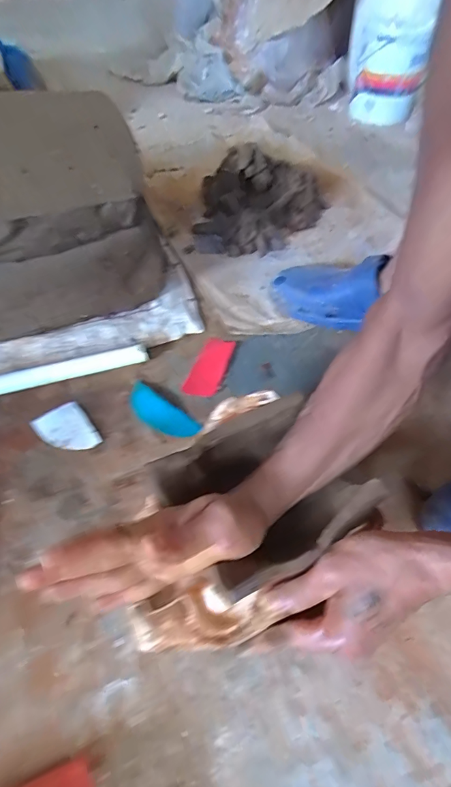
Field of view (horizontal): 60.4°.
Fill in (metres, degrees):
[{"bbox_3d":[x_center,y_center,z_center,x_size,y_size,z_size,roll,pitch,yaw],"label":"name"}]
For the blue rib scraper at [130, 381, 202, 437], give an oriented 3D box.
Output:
[{"bbox_3d":[-0.085,0.026,0.501,0.111,0.009,0.039,34,61,22],"label":"blue rib scraper"}]

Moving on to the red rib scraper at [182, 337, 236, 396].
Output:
[{"bbox_3d":[-0.021,-0.040,0.550,0.044,0.005,0.107,16,56,11],"label":"red rib scraper"}]

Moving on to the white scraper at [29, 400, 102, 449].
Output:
[{"bbox_3d":[-0.200,0.047,0.487,0.060,0.006,0.081,-33,61,-22],"label":"white scraper"}]

